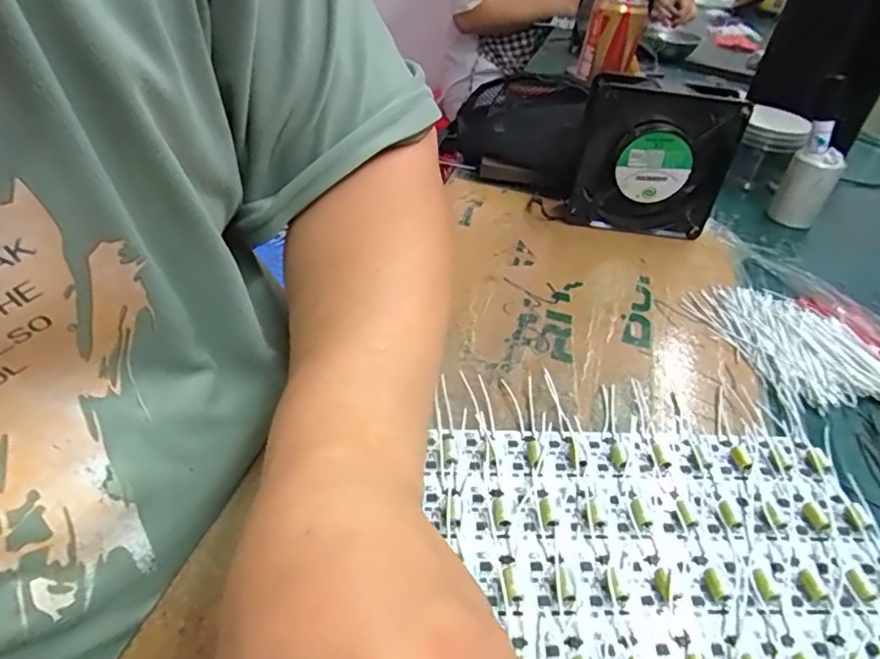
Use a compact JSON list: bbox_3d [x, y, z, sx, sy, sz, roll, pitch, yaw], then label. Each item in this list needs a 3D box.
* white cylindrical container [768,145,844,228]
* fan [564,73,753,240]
[{"bbox_3d":[0.350,-0.135,0.551,0.042,0.068,0.037,26,43,23],"label":"white cylindrical container"},{"bbox_3d":[0.178,-0.142,0.488,0.122,0.124,0.037,14,40,11],"label":"fan"}]

